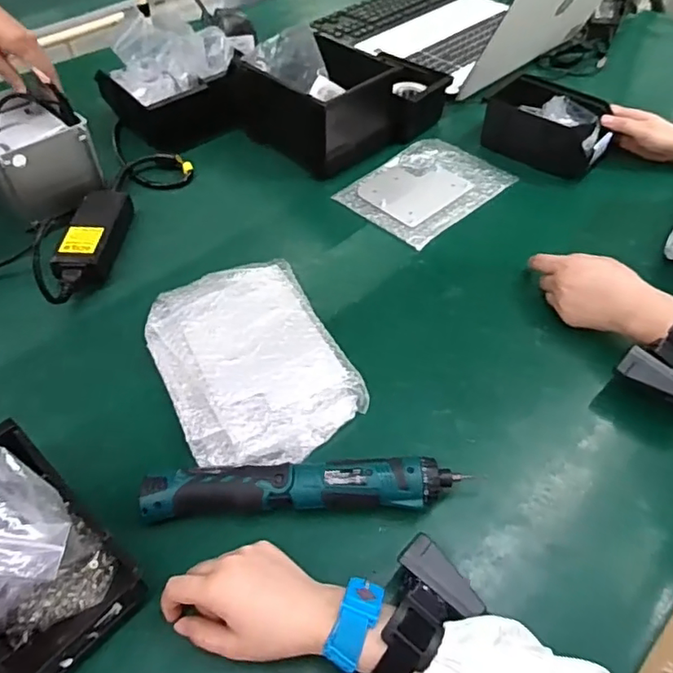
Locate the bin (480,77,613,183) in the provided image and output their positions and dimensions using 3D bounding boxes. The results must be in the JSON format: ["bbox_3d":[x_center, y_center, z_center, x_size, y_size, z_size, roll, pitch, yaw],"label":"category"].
[{"bbox_3d":[0.313,-0.311,0.825,0.179,0.082,0.101,31,56,23],"label":"bin"}]

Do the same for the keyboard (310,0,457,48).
[{"bbox_3d":[0.110,-0.678,1.160,0.139,0.018,0.381,36,58,26],"label":"keyboard"}]

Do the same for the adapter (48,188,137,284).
[{"bbox_3d":[-0.299,-0.126,0.690,0.056,0.035,0.164,2,50,1],"label":"adapter"}]

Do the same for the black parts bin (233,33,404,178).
[{"bbox_3d":[-0.027,-0.355,0.834,0.205,0.113,0.170,31,56,24],"label":"black parts bin"}]

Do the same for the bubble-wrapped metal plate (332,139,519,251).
[{"bbox_3d":[0.125,-0.209,0.786,0.214,0.014,0.163,-36,58,-27],"label":"bubble-wrapped metal plate"}]

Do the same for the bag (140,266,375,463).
[{"bbox_3d":[-0.091,0.021,0.579,0.172,0.030,0.248,-21,53,-17],"label":"bag"}]

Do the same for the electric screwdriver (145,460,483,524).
[{"bbox_3d":[-0.029,0.134,0.477,0.256,0.045,0.039,-2,50,-2],"label":"electric screwdriver"}]

